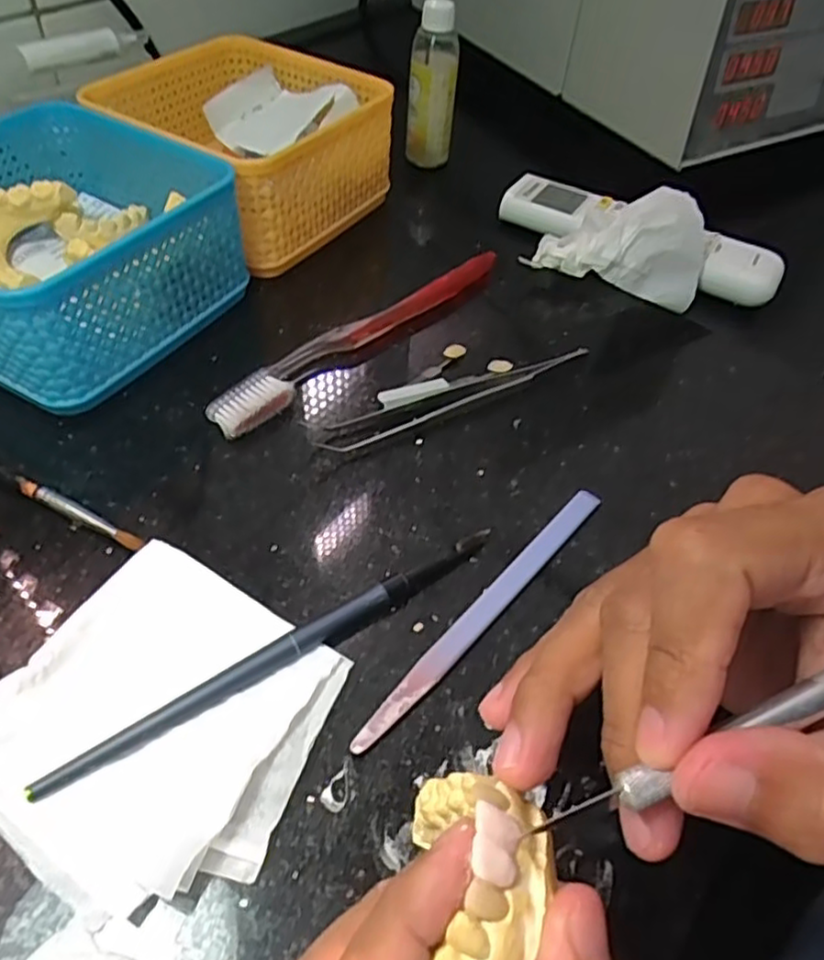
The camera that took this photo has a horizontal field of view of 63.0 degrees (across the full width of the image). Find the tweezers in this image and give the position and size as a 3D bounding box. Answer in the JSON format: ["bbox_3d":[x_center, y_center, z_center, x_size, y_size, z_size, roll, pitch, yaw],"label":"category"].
[{"bbox_3d":[0.021,-0.038,0.308,0.137,0.008,0.021,-15,53,-16],"label":"tweezers"}]

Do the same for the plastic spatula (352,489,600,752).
[{"bbox_3d":[0.028,0.045,0.243,0.010,0.004,0.135,36,57,23],"label":"plastic spatula"}]

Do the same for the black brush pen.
[{"bbox_3d":[-0.039,0.055,0.225,0.163,0.008,0.009,-26,57,-23],"label":"black brush pen"}]

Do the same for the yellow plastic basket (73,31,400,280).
[{"bbox_3d":[-0.093,-0.192,0.390,0.129,0.066,0.124,31,55,20],"label":"yellow plastic basket"}]

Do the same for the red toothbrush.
[{"bbox_3d":[-0.023,-0.074,0.331,0.021,0.013,0.181,37,57,23],"label":"red toothbrush"}]

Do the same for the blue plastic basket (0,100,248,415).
[{"bbox_3d":[-0.166,-0.111,0.317,0.129,0.063,0.129,26,54,17],"label":"blue plastic basket"}]

